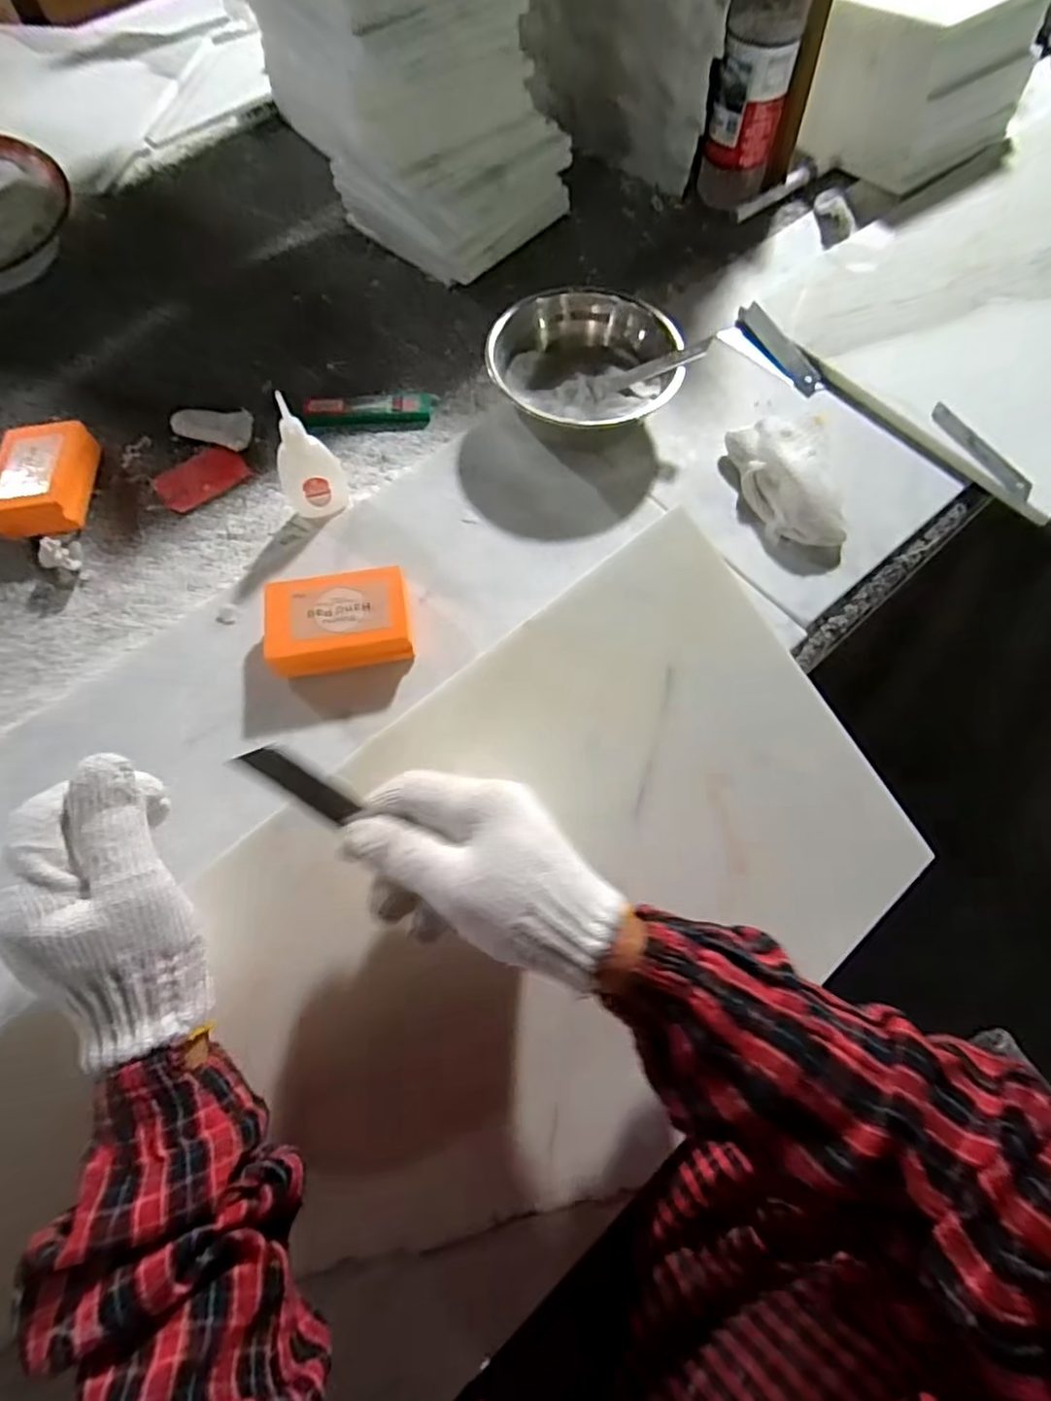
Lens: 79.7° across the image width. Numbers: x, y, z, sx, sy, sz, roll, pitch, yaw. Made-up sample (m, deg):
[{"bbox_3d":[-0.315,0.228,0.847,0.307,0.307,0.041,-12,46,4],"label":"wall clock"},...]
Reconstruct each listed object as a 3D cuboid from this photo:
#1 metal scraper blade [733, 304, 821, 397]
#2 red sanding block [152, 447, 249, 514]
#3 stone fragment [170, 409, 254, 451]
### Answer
[{"bbox_3d":[0.217,-0.305,0.543,0.022,0.014,0.103,-24,69,-10],"label":"metal scraper blade"},{"bbox_3d":[-0.264,-0.182,0.512,0.068,0.005,0.046,-37,72,-14],"label":"red sanding block"},{"bbox_3d":[-0.263,-0.233,0.531,0.072,0.012,0.042,14,68,6],"label":"stone fragment"}]

